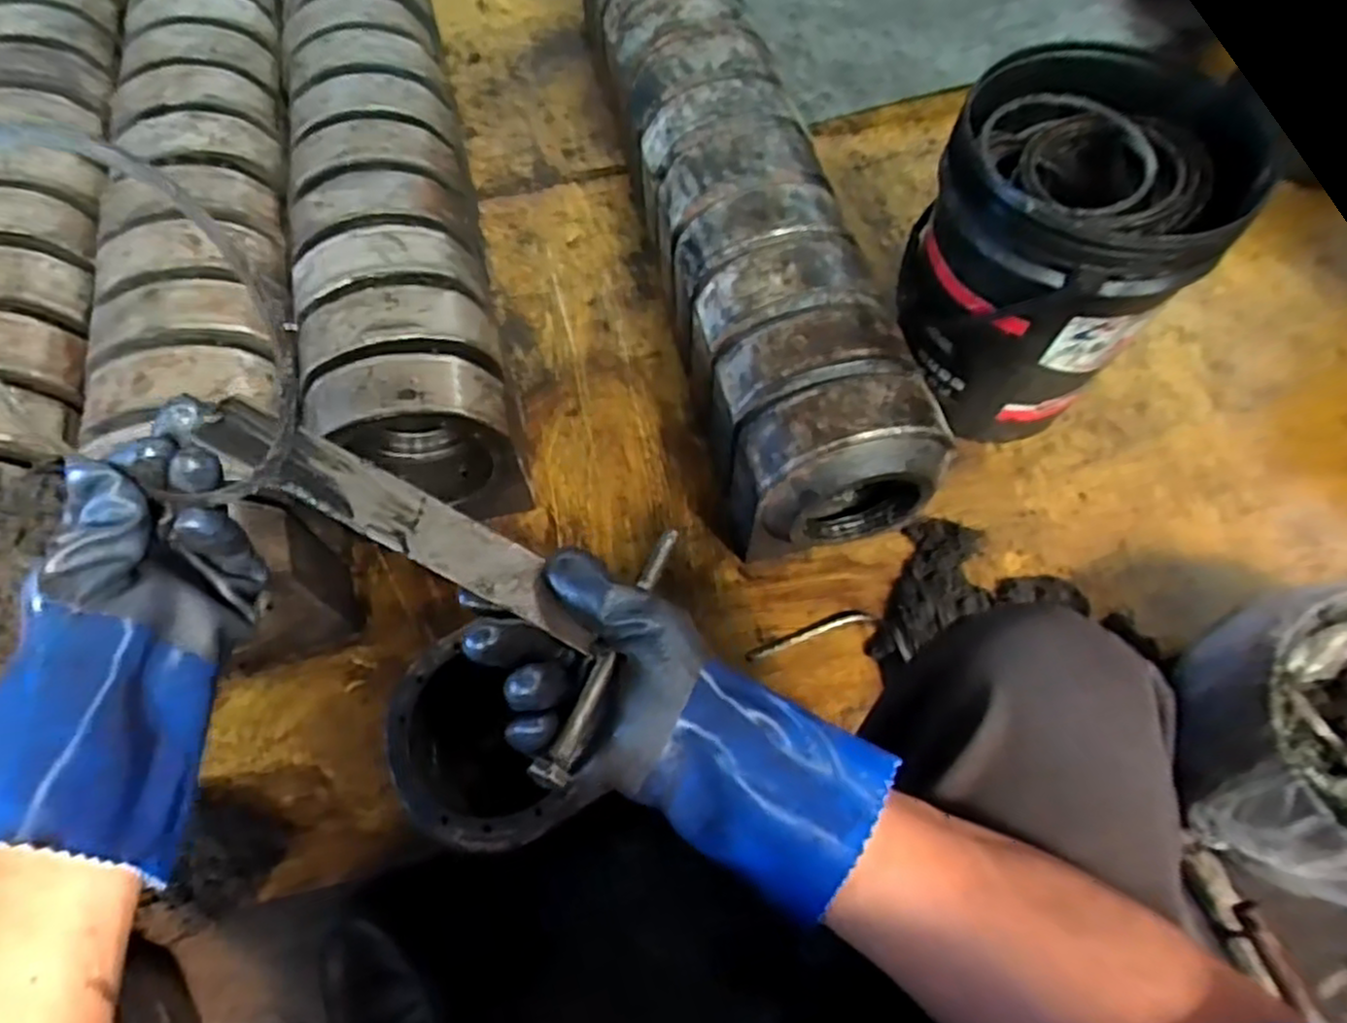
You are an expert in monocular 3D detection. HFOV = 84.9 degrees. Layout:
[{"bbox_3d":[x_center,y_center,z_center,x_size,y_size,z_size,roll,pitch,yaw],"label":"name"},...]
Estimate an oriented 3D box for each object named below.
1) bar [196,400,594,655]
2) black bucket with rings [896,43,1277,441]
[{"bbox_3d":[-0.134,0.004,0.371,0.210,0.006,0.037,28,54,-5],"label":"bar"},{"bbox_3d":[0.444,-0.303,0.897,0.289,0.382,0.285,0,62,1],"label":"black bucket with rings"}]

